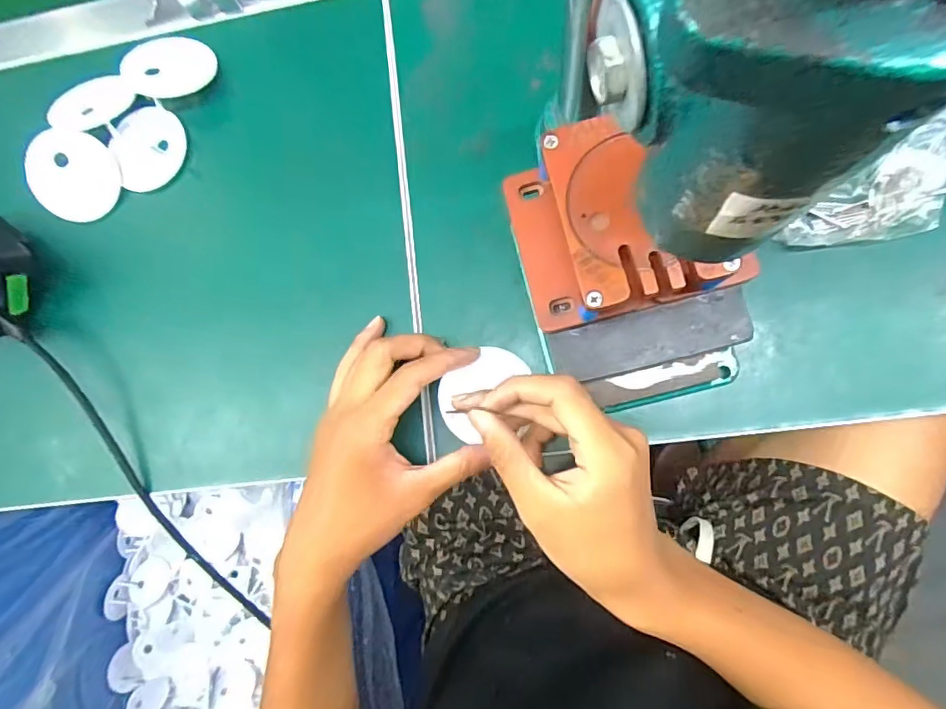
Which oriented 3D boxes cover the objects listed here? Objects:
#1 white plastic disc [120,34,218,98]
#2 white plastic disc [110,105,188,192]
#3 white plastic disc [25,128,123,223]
[{"bbox_3d":[-0.218,-0.208,0.381,0.062,0.008,0.041,-26,97,-17],"label":"white plastic disc"},{"bbox_3d":[-0.235,-0.150,0.385,0.051,0.008,0.055,0,97,-2],"label":"white plastic disc"},{"bbox_3d":[-0.289,-0.130,0.385,0.057,0.007,0.062,-1,101,-14],"label":"white plastic disc"}]

